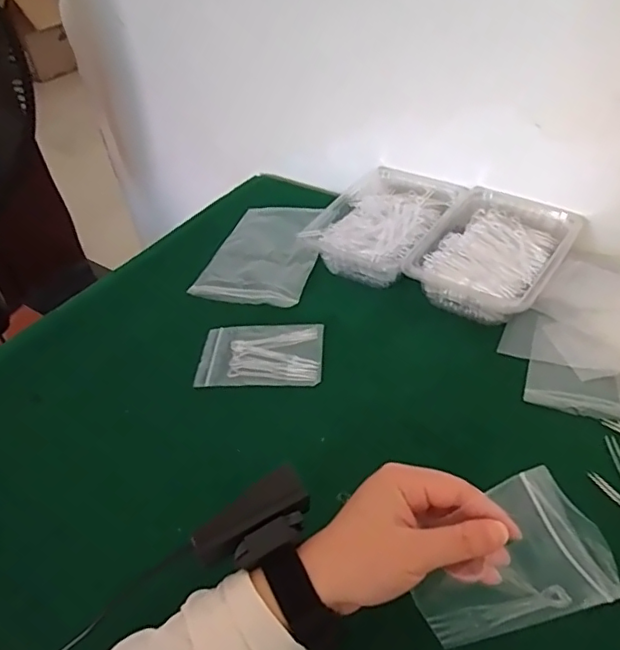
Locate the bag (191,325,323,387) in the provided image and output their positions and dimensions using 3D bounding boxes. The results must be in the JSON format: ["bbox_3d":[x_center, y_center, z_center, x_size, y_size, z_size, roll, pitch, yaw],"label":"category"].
[{"bbox_3d":[-0.047,0.028,0.560,0.117,0.009,0.081,-1,42,7],"label":"bag"}]

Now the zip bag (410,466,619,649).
[{"bbox_3d":[0.106,0.137,0.323,0.076,0.121,0.015,54,30,5],"label":"zip bag"}]

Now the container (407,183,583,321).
[{"bbox_3d":[0.199,-0.073,0.602,0.129,0.059,0.180,24,50,30],"label":"container"}]

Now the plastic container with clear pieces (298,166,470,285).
[{"bbox_3d":[0.089,-0.113,0.660,0.133,0.057,0.171,21,49,28],"label":"plastic container with clear pieces"}]

